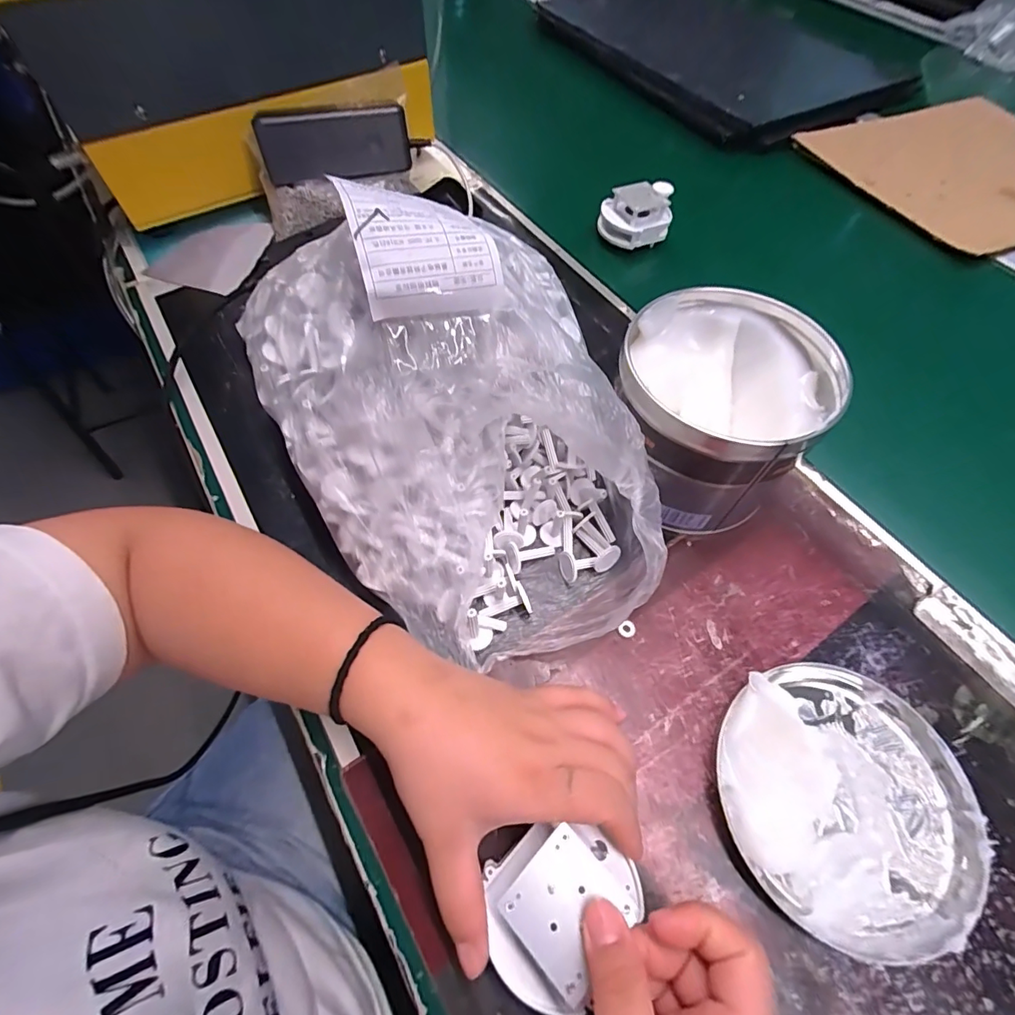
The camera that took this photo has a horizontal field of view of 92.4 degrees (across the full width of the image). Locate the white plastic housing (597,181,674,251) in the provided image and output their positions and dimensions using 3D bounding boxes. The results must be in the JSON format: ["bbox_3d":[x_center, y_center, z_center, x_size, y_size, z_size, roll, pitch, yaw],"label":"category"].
[{"bbox_3d":[0.131,-0.297,0.493,0.063,0.041,0.055,-26,64,-16],"label":"white plastic housing"}]

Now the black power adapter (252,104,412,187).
[{"bbox_3d":[-0.158,-0.327,0.442,0.133,0.070,0.013,-7,84,-1],"label":"black power adapter"}]

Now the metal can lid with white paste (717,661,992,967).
[{"bbox_3d":[0.177,0.146,0.250,0.126,0.027,0.128,1,60,-1],"label":"metal can lid with white paste"}]

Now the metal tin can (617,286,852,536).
[{"bbox_3d":[0.131,-0.060,0.325,0.122,0.101,0.123,1,60,-1],"label":"metal tin can"}]

